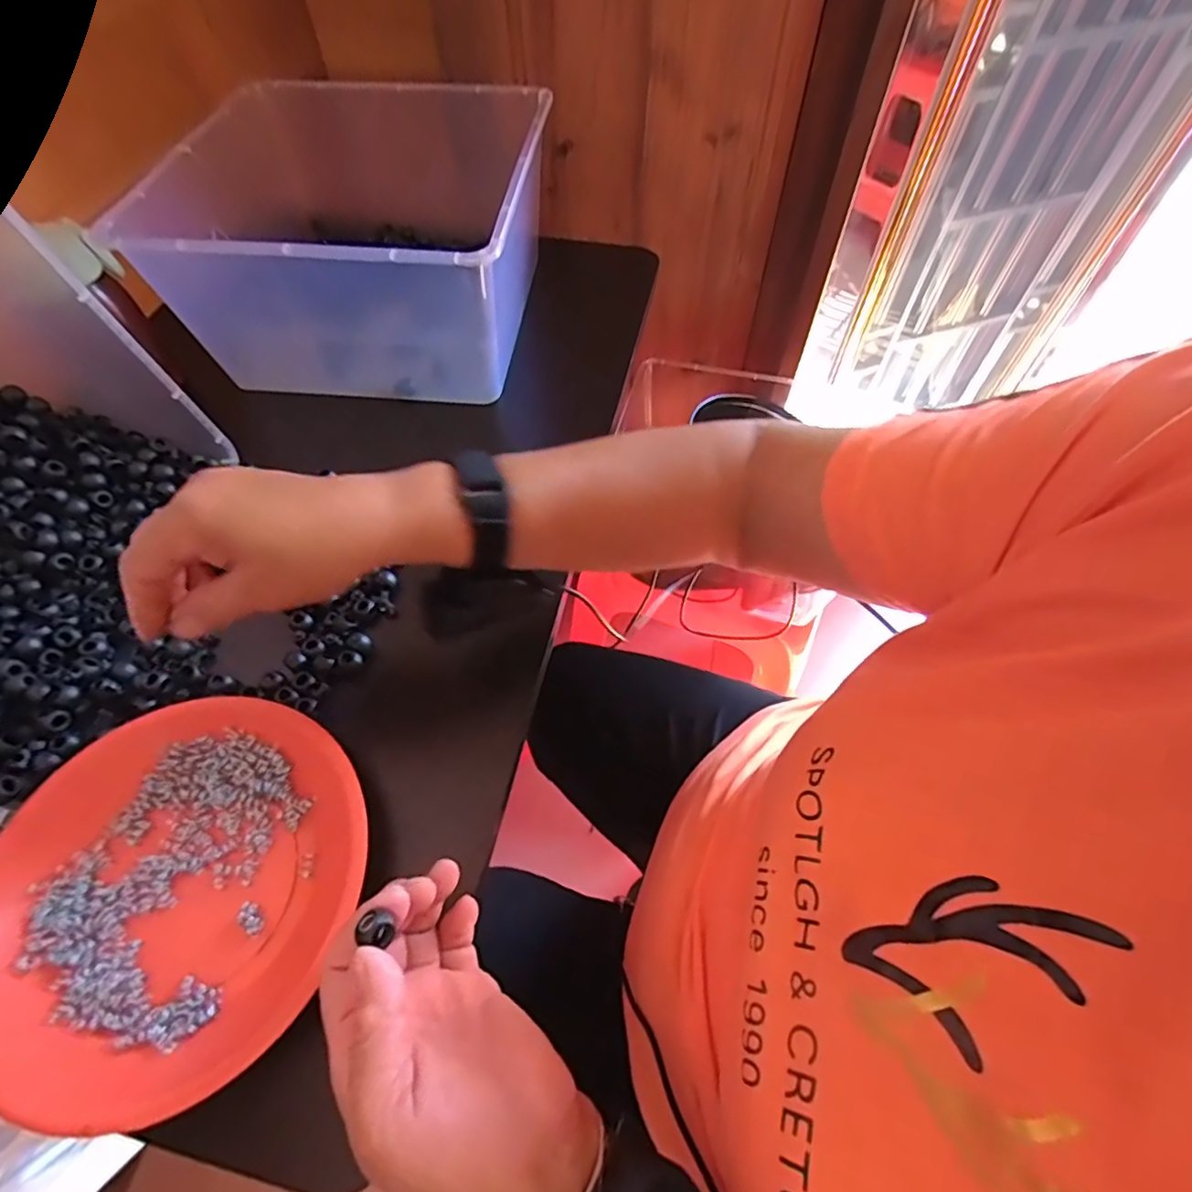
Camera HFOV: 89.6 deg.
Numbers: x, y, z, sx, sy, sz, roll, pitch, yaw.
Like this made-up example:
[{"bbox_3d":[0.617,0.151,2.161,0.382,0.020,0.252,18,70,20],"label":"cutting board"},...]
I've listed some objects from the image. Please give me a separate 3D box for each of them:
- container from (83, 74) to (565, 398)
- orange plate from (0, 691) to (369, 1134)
[{"bbox_3d":[-0.198,-0.331,0.561,0.292,0.147,0.312,3,57,4],"label":"container"},{"bbox_3d":[-0.224,0.153,0.320,0.196,0.029,0.187,-1,57,1],"label":"orange plate"}]

